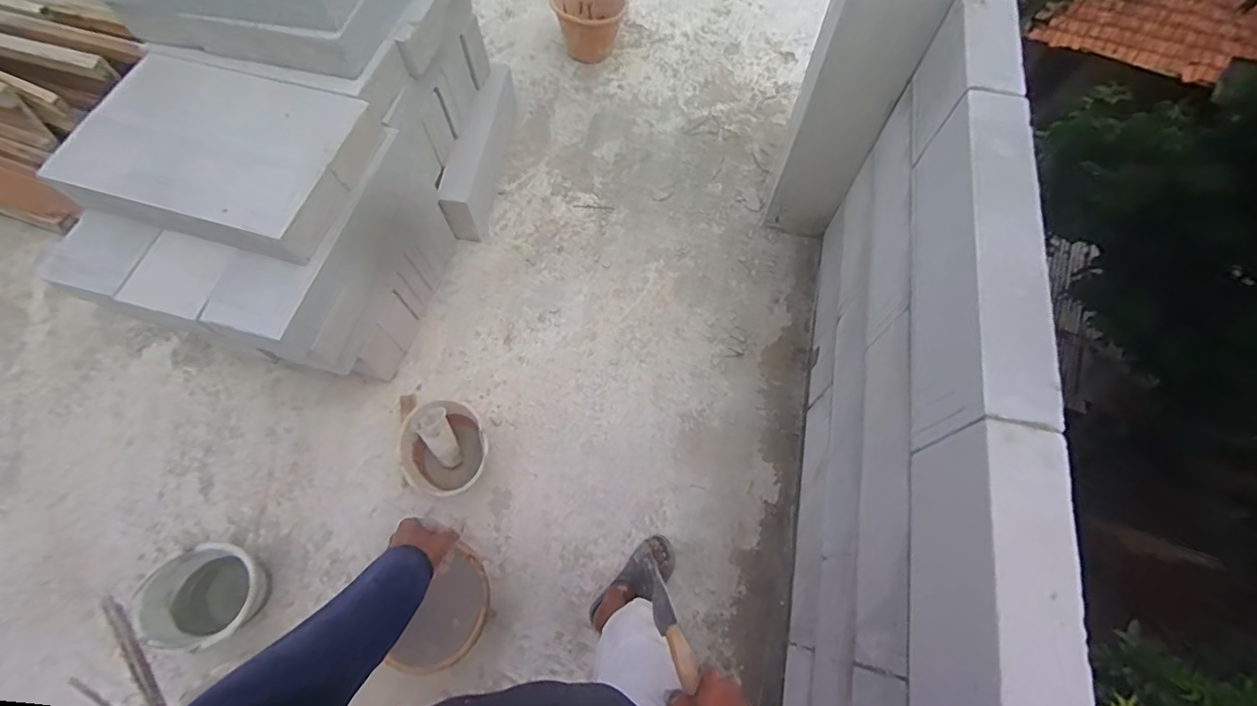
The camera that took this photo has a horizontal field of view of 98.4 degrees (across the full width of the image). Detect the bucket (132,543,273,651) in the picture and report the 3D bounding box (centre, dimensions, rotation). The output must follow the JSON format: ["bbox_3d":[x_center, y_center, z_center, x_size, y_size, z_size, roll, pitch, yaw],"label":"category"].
[{"bbox_3d":[-1.015,0.599,1.330,0.206,0.187,0.220,0,66,-1],"label":"bucket"}]

